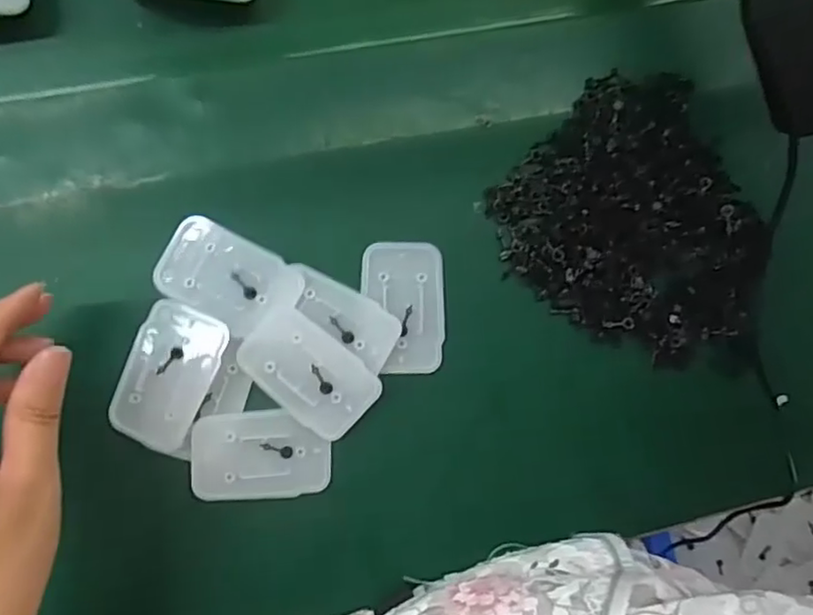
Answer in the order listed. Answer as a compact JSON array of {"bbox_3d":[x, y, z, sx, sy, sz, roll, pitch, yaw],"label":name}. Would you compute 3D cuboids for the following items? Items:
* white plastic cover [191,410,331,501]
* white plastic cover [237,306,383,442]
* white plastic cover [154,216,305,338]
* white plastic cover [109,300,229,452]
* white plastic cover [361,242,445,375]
[{"bbox_3d":[-0.074,0.077,0.327,0.070,0.004,0.044,0,90,-17],"label":"white plastic cover"},{"bbox_3d":[-0.051,0.034,0.324,0.070,0.008,0.043,41,83,-6],"label":"white plastic cover"},{"bbox_3d":[-0.091,-0.014,0.321,0.068,0.004,0.043,31,84,-7],"label":"white plastic cover"},{"bbox_3d":[-0.120,0.034,0.315,0.042,0.004,0.070,22,85,-8],"label":"white plastic cover"},{"bbox_3d":[-0.001,0.000,0.341,0.043,0.006,0.070,-2,89,-9],"label":"white plastic cover"}]

